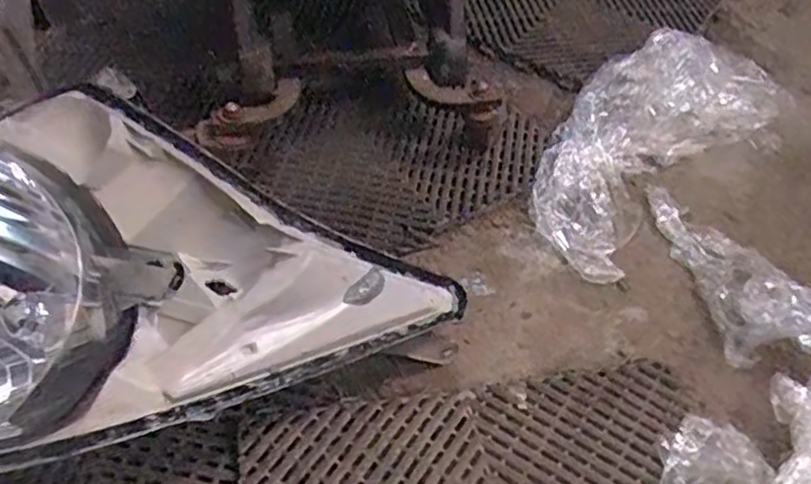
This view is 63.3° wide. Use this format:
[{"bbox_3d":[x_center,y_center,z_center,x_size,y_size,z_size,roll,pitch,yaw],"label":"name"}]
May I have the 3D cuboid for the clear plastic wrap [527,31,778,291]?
[{"bbox_3d":[0.296,-0.132,0.830,0.201,0.080,0.407,36,58,24],"label":"clear plastic wrap"}]

